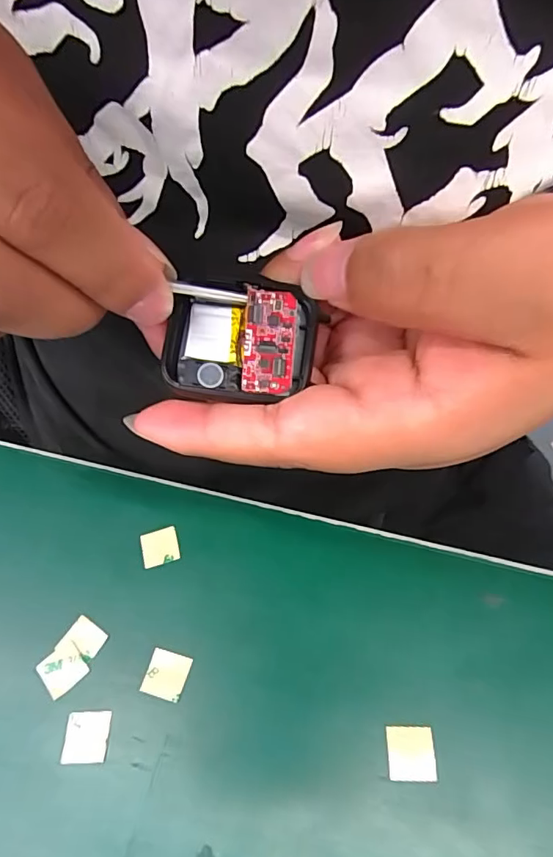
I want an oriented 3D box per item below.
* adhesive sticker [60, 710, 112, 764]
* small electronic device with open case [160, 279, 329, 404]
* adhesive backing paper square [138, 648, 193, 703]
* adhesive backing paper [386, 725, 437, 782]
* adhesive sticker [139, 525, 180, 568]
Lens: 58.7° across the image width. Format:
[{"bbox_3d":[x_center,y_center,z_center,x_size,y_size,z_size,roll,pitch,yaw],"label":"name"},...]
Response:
[{"bbox_3d":[-0.067,0.109,0.174,0.015,0.004,0.016,-1,58,1],"label":"adhesive sticker"},{"bbox_3d":[-0.011,-0.025,0.147,0.041,0.011,0.034,8,85,-1],"label":"small electronic device with open case"},{"bbox_3d":[-0.041,0.092,0.184,0.015,0.004,0.015,13,62,9],"label":"adhesive backing paper square"},{"bbox_3d":[0.045,0.110,0.167,0.015,0.004,0.015,-1,55,4],"label":"adhesive backing paper"},{"bbox_3d":[-0.050,0.051,0.212,0.015,0.004,0.015,-17,60,-5],"label":"adhesive sticker"}]

